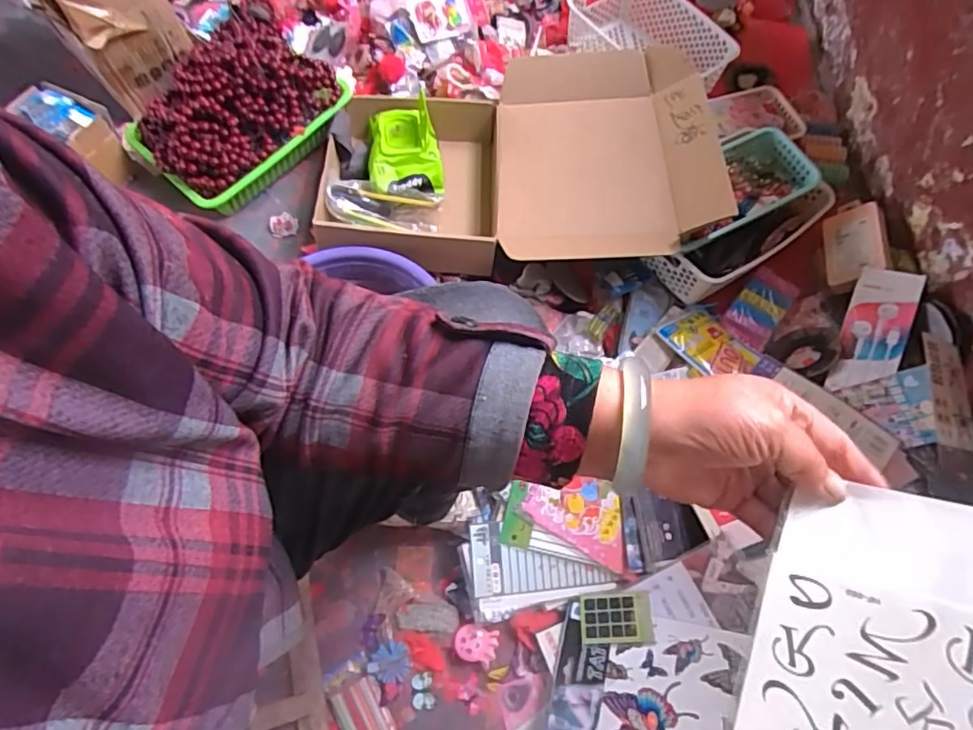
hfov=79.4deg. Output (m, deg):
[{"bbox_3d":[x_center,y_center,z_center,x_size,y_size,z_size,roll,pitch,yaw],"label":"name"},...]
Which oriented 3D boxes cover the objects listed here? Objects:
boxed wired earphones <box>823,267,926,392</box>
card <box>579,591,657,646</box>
[{"bbox_3d":[0.533,-0.046,0.805,0.076,0.015,0.189,18,79,34],"label":"boxed wired earphones"},{"bbox_3d":[0.154,0.302,0.698,0.085,0.004,0.058,-11,54,20],"label":"card"}]

